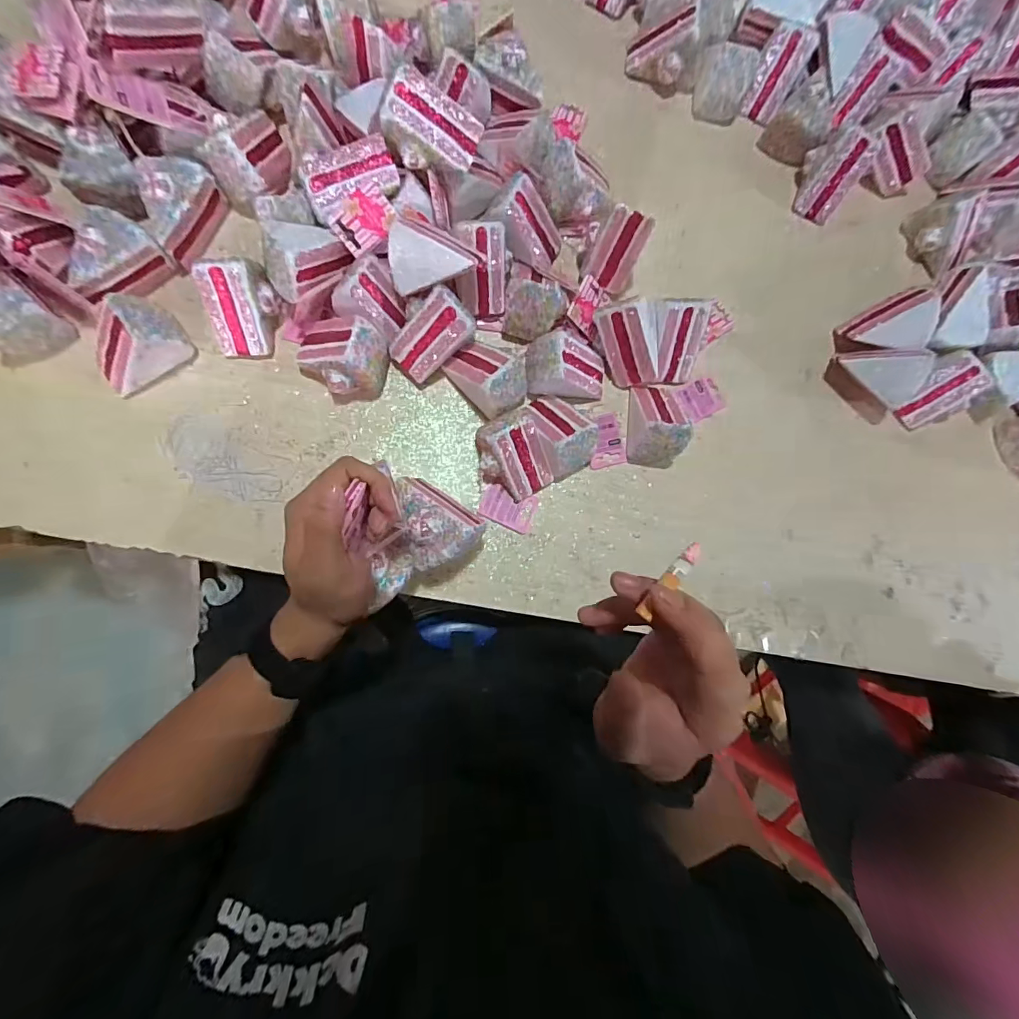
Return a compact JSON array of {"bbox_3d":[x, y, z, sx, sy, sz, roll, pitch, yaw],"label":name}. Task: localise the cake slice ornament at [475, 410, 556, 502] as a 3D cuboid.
[{"bbox_3d":[0.007,-0.055,0.479,0.074,0.061,0.082,-17,86,-9],"label":"cake slice ornament"}]

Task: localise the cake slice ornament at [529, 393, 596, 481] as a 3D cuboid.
[{"bbox_3d":[0.057,-0.087,0.490,0.061,0.063,0.094,-29,88,-9],"label":"cake slice ornament"}]

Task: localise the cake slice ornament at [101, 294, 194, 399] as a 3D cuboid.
[{"bbox_3d":[-0.369,-0.159,0.443,0.091,0.068,0.058,-42,90,-9],"label":"cake slice ornament"}]

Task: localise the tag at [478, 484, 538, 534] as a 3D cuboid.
[{"bbox_3d":[-0.001,-0.001,0.503,0.062,0.006,0.042,19,82,-5],"label":"tag"}]

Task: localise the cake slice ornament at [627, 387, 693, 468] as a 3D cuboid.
[{"bbox_3d":[0.167,-0.100,0.506,0.056,0.065,0.093,3,84,-7],"label":"cake slice ornament"}]

